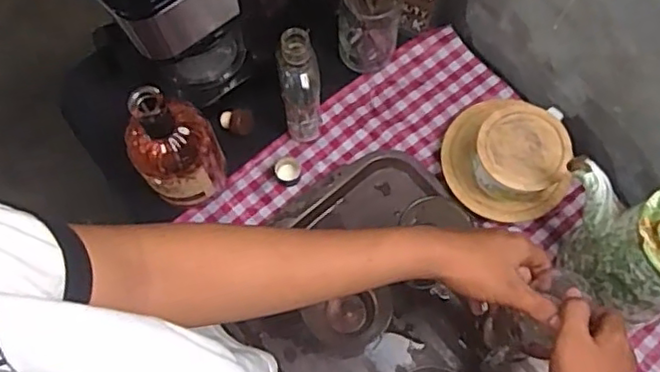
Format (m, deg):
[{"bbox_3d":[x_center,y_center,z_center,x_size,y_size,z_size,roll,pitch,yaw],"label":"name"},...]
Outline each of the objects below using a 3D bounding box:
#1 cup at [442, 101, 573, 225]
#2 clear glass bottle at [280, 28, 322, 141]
[{"bbox_3d":[0.212,-0.039,0.745,0.149,0.108,0.145,23,73,9],"label":"cup"},{"bbox_3d":[-0.033,-0.109,0.739,0.049,0.180,0.052,-10,72,-2],"label":"clear glass bottle"}]

